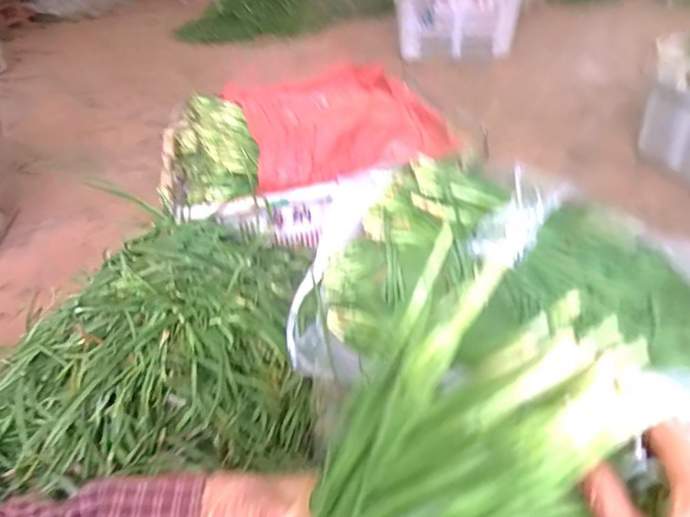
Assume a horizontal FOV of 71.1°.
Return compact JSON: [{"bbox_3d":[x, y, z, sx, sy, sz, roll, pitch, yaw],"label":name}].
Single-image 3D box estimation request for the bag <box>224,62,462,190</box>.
[{"bbox_3d":[-0.019,-0.356,1.165,0.478,0.098,0.484,-14,40,-15],"label":"bag"}]

